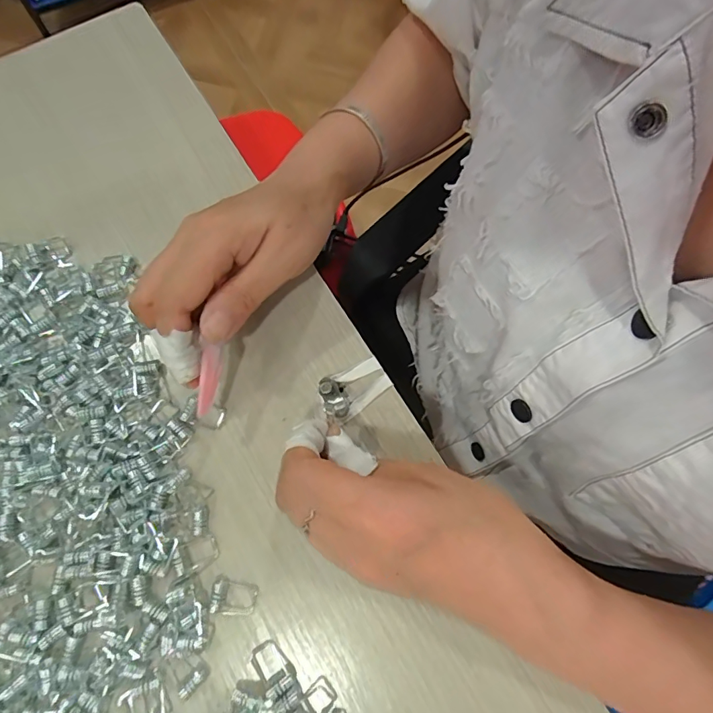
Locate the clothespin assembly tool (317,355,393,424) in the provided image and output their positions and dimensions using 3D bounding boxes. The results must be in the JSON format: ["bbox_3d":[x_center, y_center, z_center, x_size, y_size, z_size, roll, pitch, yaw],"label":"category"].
[{"bbox_3d":[-0.001,0.017,0.259,0.041,0.014,0.026,-31,77,-10],"label":"clothespin assembly tool"}]

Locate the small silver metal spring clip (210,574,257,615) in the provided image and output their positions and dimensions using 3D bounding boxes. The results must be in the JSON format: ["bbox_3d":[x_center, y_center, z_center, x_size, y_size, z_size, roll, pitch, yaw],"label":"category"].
[{"bbox_3d":[-0.062,0.122,0.232,0.022,0.007,0.016,6,74,0],"label":"small silver metal spring clip"}]

